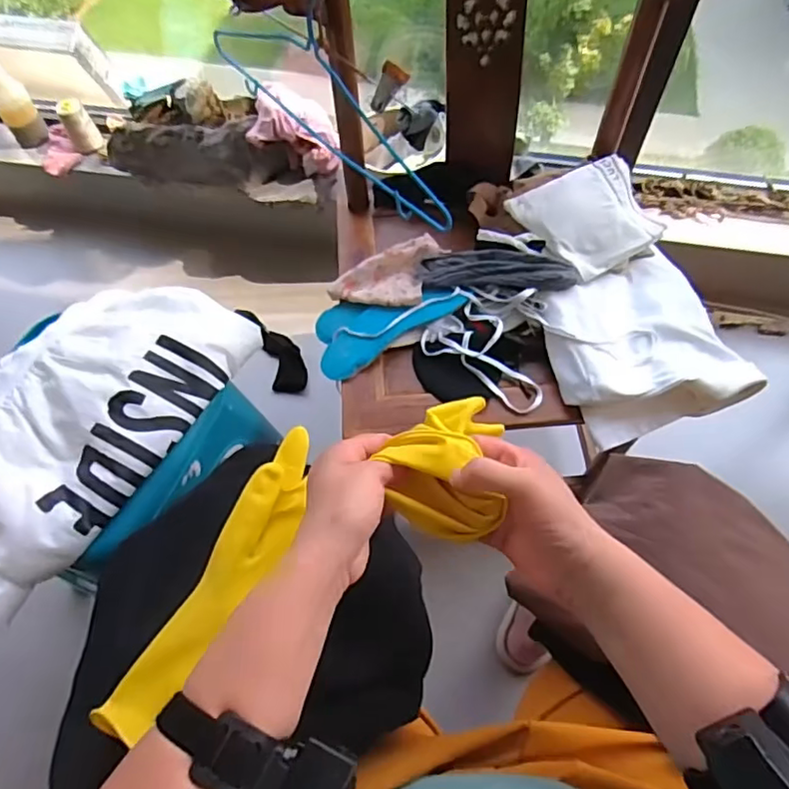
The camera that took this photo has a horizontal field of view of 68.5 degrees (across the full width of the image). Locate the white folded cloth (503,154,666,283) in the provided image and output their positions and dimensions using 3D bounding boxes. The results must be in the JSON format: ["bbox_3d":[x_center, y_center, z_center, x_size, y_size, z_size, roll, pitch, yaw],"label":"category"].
[{"bbox_3d":[0.268,-0.243,0.803,0.160,0.031,0.157,-26,79,-2],"label":"white folded cloth"}]

